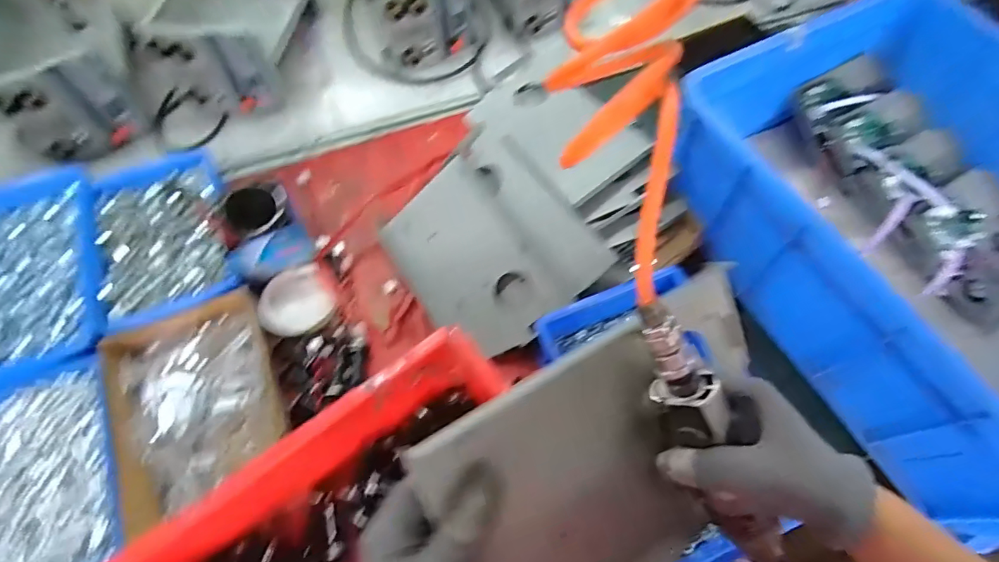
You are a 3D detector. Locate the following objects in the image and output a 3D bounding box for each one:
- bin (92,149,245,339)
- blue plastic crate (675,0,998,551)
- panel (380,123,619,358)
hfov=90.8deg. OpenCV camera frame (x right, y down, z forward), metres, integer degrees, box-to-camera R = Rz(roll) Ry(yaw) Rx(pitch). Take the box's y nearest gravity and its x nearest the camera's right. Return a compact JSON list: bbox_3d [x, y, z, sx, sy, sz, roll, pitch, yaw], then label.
[{"bbox_3d":[-0.466,-0.062,0.698,0.172,0.050,0.261,-23,66,-10],"label":"bin"},{"bbox_3d":[0.526,-0.056,0.590,0.397,0.201,0.566,-27,66,-12],"label":"blue plastic crate"},{"bbox_3d":[-0.015,-0.049,0.660,0.229,0.021,0.262,-43,69,6],"label":"panel"}]

